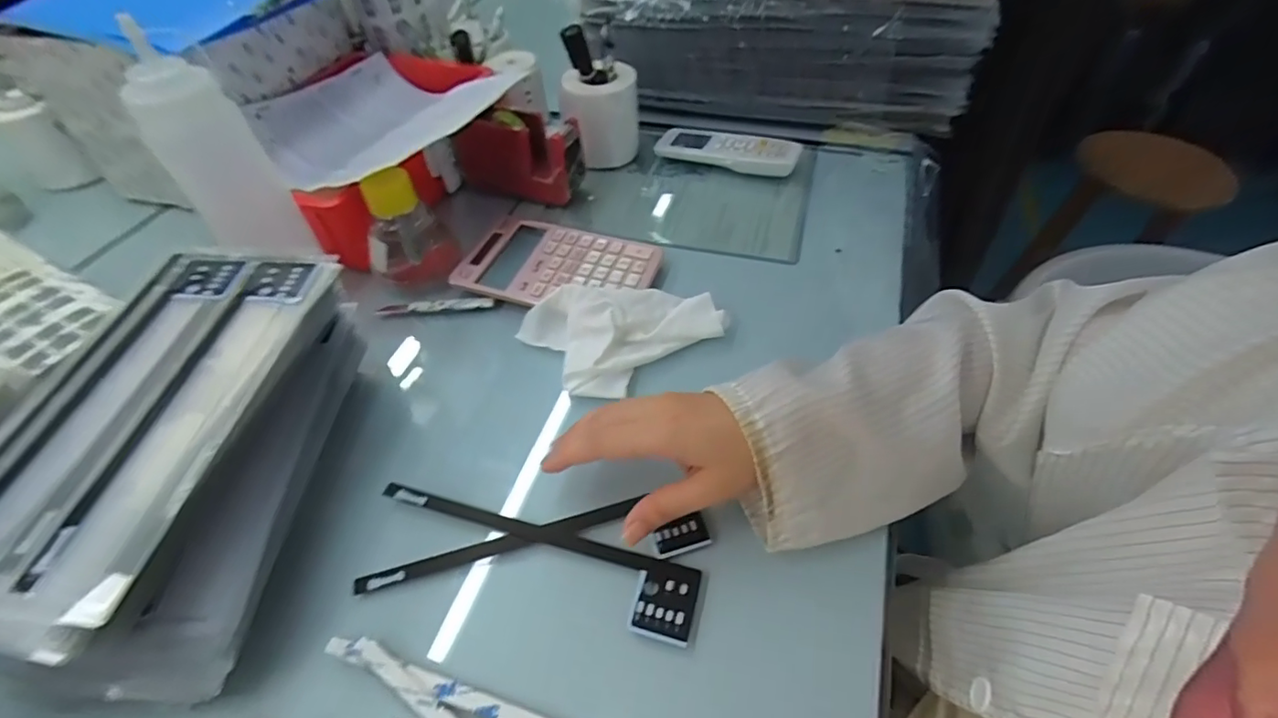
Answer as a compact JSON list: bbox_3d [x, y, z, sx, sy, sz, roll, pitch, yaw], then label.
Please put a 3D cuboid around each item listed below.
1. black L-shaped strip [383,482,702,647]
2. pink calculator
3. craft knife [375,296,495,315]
[{"bbox_3d":[-0.070,0.125,0.356,0.216,0.008,0.044,11,52,12],"label":"black L-shaped strip"},{"bbox_3d":[-0.080,-0.087,0.526,0.174,0.013,0.108,16,51,16],"label":"pink calculator"},{"bbox_3d":[-0.184,-0.049,0.512,0.106,0.010,0.010,-3,48,0],"label":"craft knife"}]

